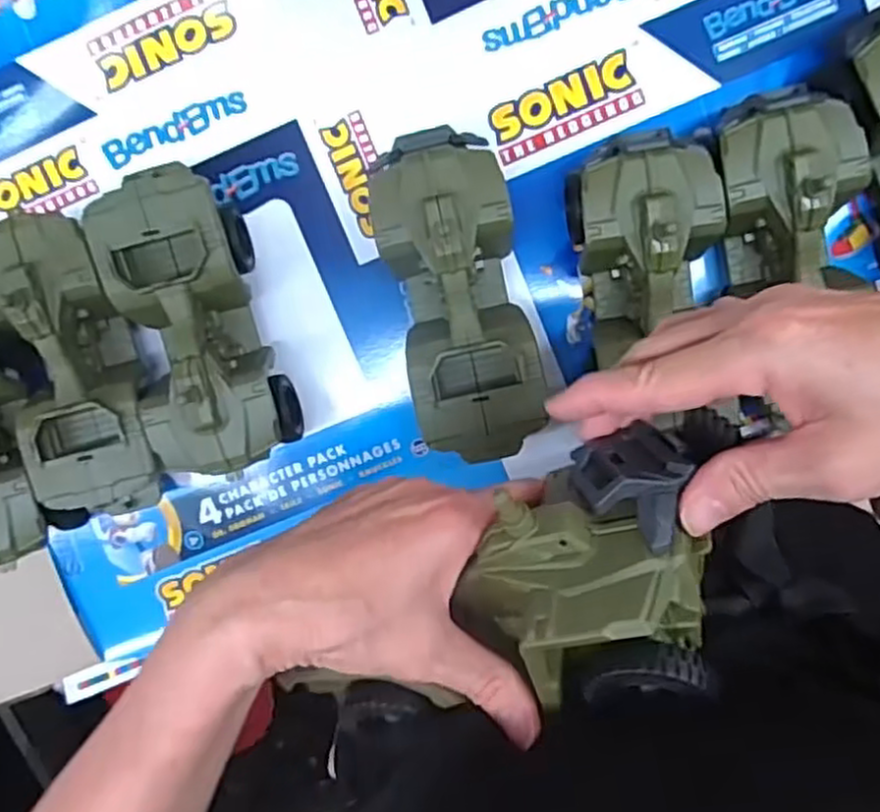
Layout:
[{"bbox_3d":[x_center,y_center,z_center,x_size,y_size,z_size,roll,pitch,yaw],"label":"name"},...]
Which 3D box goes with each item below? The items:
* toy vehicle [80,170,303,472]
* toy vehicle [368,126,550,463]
[{"bbox_3d":[-0.152,-0.052,0.459,0.079,0.086,0.179,-14,99,4],"label":"toy vehicle"},{"bbox_3d":[0.012,-0.067,0.454,0.077,0.080,0.189,-12,99,4],"label":"toy vehicle"}]

